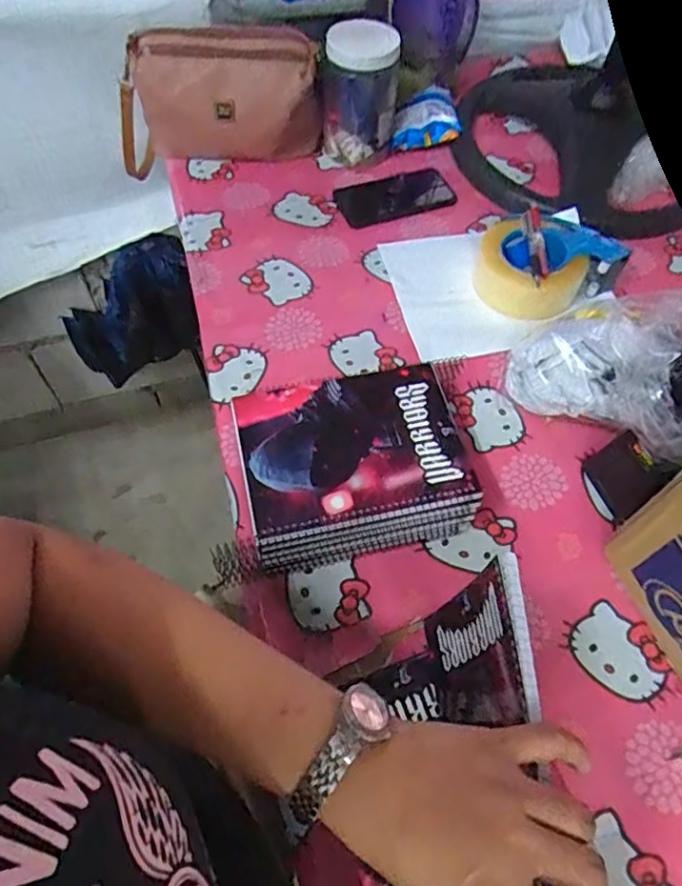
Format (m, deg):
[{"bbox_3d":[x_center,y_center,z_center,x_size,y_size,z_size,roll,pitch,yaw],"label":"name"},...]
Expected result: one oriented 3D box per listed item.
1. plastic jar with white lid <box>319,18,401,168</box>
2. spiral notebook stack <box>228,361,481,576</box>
[{"bbox_3d":[0.025,-0.507,0.828,0.108,0.154,0.117,4,58,1],"label":"plastic jar with white lid"},{"bbox_3d":[0.011,0.022,0.558,0.199,0.075,0.156,-11,59,-8],"label":"spiral notebook stack"}]

